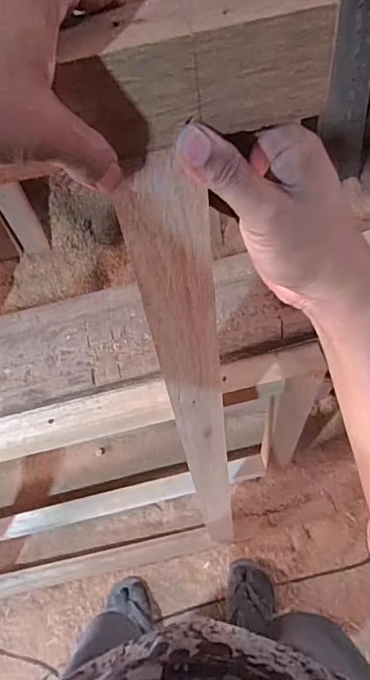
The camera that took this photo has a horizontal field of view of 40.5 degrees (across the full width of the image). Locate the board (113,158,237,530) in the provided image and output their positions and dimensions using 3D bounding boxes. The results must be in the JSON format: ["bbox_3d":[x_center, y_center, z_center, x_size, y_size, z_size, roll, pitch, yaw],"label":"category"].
[{"bbox_3d":[0.028,0.151,0.669,0.053,0.938,0.014,-15,58,-3],"label":"board"}]

